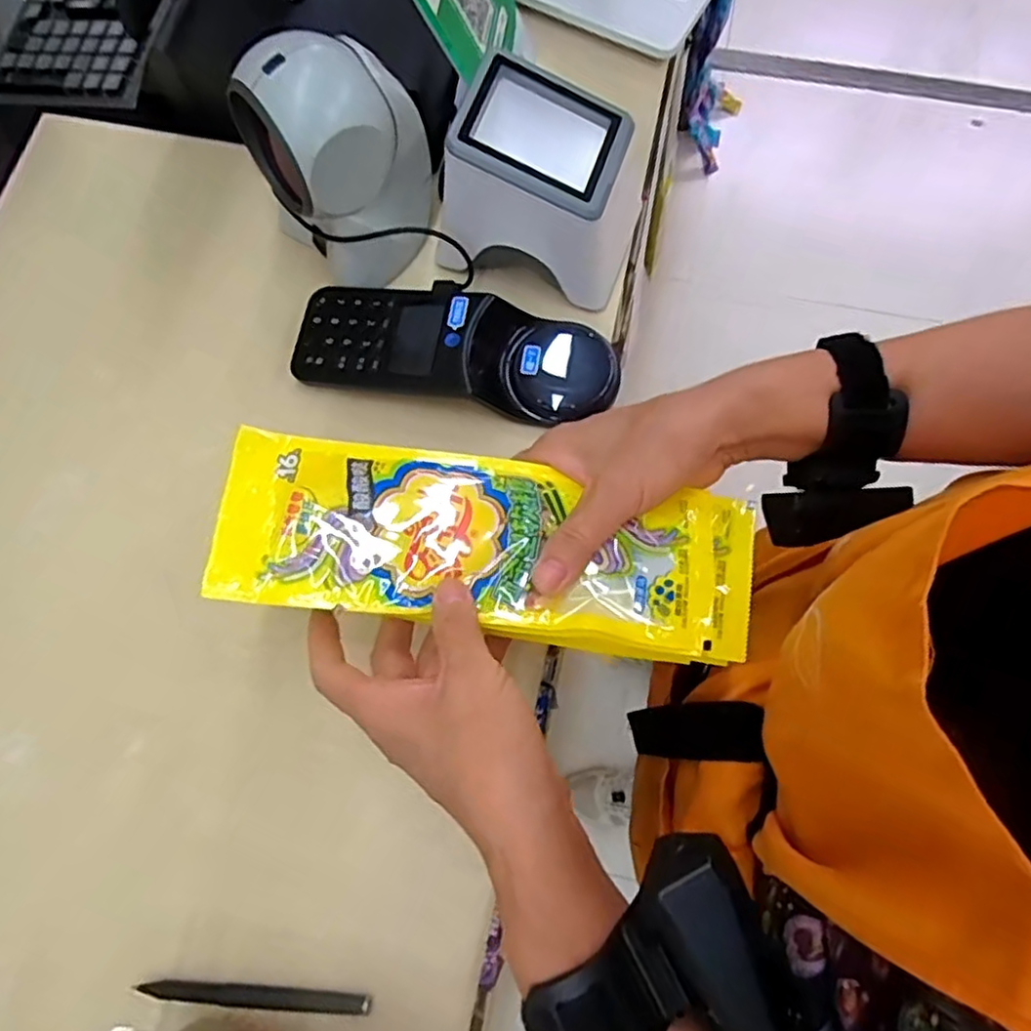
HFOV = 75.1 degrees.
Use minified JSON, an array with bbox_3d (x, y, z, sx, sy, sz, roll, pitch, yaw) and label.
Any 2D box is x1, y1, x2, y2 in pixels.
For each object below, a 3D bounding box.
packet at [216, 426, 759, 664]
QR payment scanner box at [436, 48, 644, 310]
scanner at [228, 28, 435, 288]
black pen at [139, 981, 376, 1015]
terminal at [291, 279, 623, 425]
[{"bbox_3d":[-0.011,0.014,0.331,0.260,0.012,0.087,10,75,-2],"label":"packet"},{"bbox_3d":[0.018,-0.220,0.448,0.130,0.099,0.098,13,75,5],"label":"QR payment scanner box"},{"bbox_3d":[-0.114,-0.222,0.430,0.113,0.127,0.088,-3,74,0],"label":"scanner"},{"bbox_3d":[-0.143,0.265,0.369,0.125,0.007,0.009,4,74,2],"label":"black pen"},{"bbox_3d":[-0.039,-0.114,0.463,0.218,0.042,0.080,9,75,4],"label":"terminal"}]

